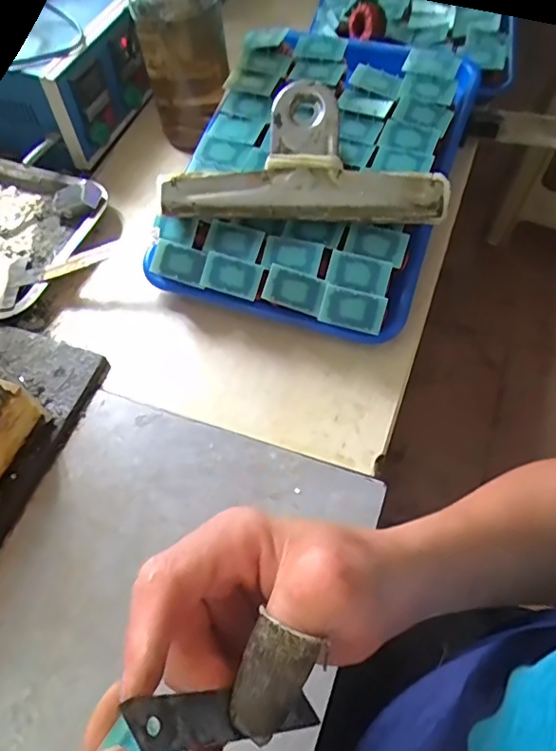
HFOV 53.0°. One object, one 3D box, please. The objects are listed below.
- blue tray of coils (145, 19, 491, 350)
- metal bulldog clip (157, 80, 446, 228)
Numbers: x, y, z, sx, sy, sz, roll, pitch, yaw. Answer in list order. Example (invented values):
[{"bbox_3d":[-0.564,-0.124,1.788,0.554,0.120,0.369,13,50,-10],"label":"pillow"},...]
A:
[{"bbox_3d":[0.040,-0.204,0.507,0.231,0.055,0.333,15,73,14],"label":"blue tray of coils"},{"bbox_3d":[0.018,-0.178,0.446,0.227,0.018,0.101,5,97,10],"label":"metal bulldog clip"}]

